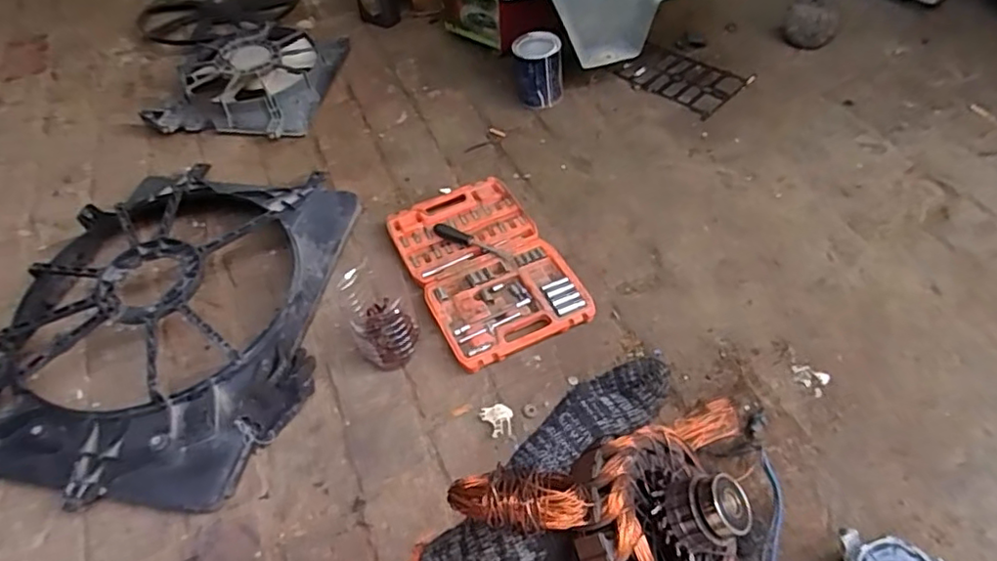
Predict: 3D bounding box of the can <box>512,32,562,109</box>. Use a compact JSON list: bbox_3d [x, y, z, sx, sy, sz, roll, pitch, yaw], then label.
[{"bbox_3d":[0.088,-0.468,1.370,0.104,0.141,0.099,-2,52,2],"label":"can"}]

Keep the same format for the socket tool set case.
[{"bbox_3d":[-0.025,-0.030,1.100,0.249,0.028,0.387,-23,54,-14],"label":"socket tool set case"}]

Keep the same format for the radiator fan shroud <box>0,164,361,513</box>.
[{"bbox_3d":[-0.568,0.032,1.051,0.548,0.103,0.680,0,52,4],"label":"radiator fan shroud"}]

